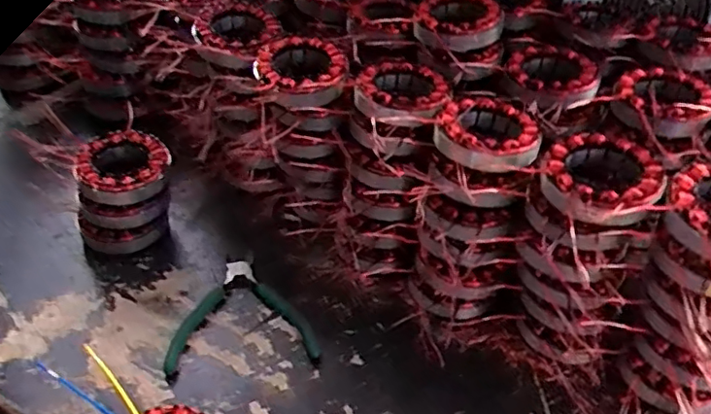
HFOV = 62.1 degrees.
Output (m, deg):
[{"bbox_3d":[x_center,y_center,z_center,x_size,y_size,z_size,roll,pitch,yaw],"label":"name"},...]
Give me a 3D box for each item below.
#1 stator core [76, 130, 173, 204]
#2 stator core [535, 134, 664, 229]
[{"bbox_3d":[-0.238,-0.041,0.601,0.089,0.032,0.081,-3,44,-6],"label":"stator core"},{"bbox_3d":[0.186,-0.017,0.453,0.083,0.032,0.092,34,52,29],"label":"stator core"}]

